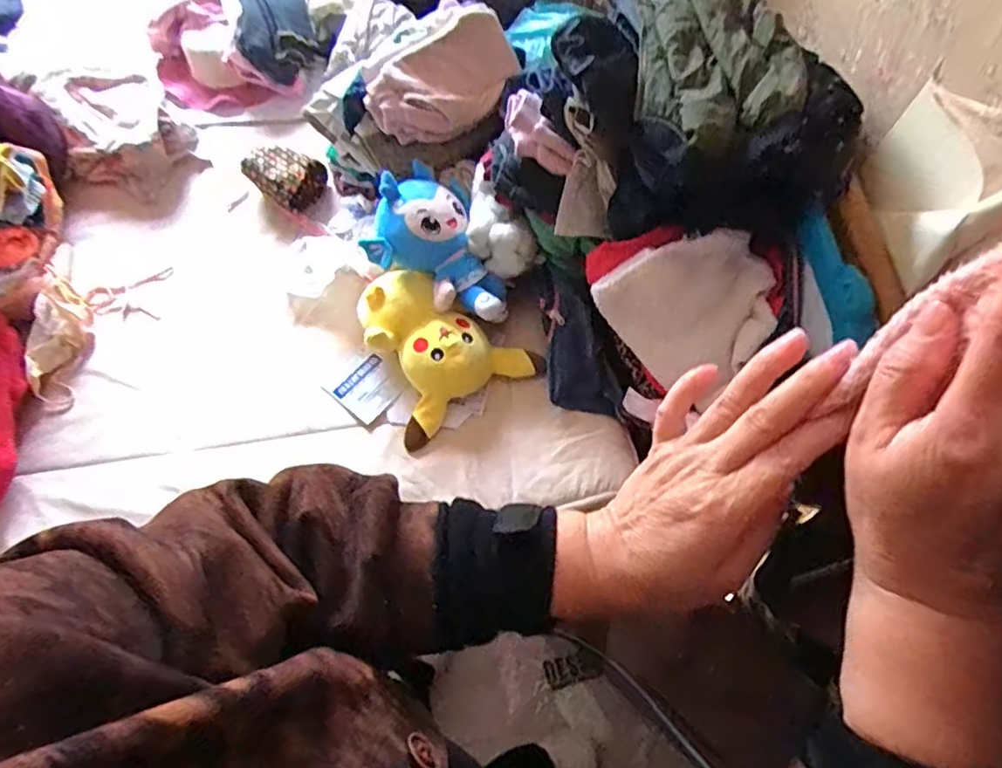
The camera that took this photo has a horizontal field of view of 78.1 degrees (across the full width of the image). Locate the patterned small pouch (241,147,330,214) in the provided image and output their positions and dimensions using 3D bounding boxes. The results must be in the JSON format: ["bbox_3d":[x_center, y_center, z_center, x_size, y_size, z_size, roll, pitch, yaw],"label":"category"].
[{"bbox_3d":[-0.407,-0.398,1.168,0.132,0.054,0.114,31,67,11],"label":"patterned small pouch"}]

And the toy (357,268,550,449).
[{"bbox_3d":[-0.101,-0.079,1.000,0.248,0.101,0.256,-29,70,-16],"label":"toy"}]

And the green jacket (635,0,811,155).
[{"bbox_3d":[0.280,-0.429,0.799,0.199,0.053,0.283,4,64,-1],"label":"green jacket"}]

